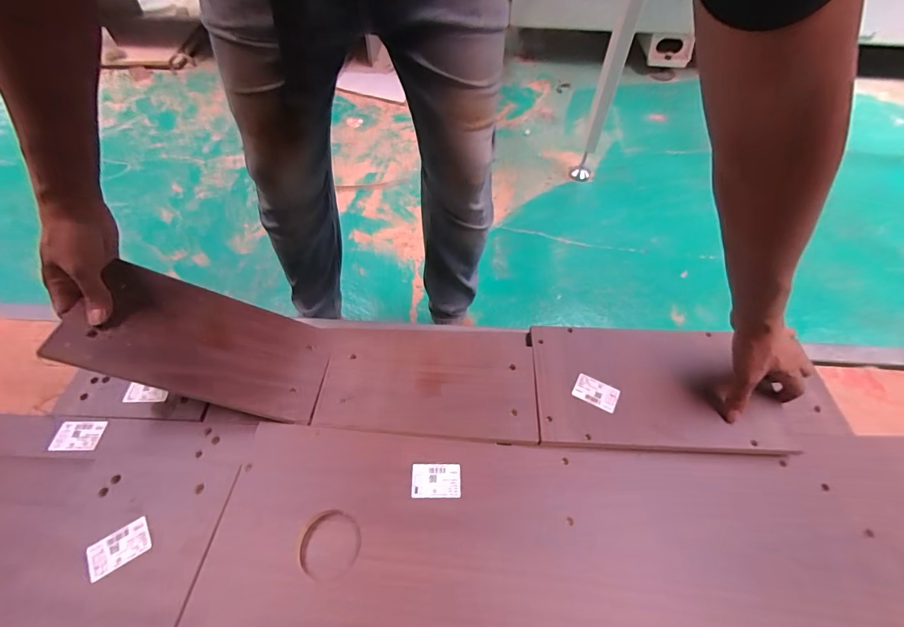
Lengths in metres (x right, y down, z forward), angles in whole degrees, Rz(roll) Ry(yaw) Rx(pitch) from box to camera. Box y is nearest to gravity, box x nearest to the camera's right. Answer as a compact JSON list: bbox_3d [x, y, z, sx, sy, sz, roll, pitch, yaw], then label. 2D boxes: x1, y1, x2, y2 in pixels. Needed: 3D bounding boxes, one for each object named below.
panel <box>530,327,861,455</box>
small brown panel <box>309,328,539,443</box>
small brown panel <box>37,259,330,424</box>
[{"bbox_3d":[0.343,0.105,0.602,0.438,0.025,0.190,3,53,1],"label":"panel"},{"bbox_3d":[-0.038,0.098,0.623,0.317,0.022,0.184,3,53,0],"label":"small brown panel"},{"bbox_3d":[-0.326,0.041,0.553,0.300,0.015,0.150,22,52,-19],"label":"small brown panel"}]

